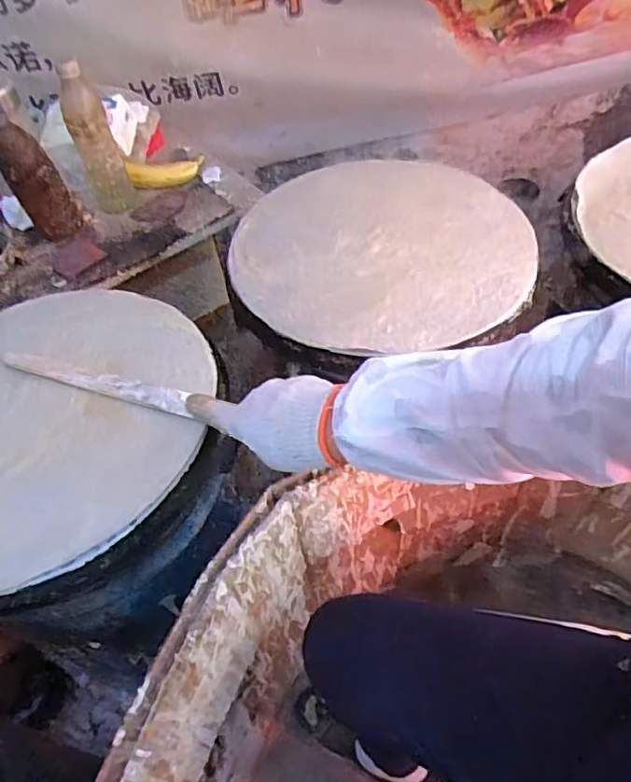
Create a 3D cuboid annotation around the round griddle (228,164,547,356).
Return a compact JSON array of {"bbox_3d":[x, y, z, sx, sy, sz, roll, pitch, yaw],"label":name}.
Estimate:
[{"bbox_3d":[0.088,-0.188,0.731,0.355,0.033,0.361,-3,54,5],"label":"round griddle"}]

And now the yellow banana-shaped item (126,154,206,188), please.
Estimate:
[{"bbox_3d":[-0.256,-0.388,0.988,0.138,0.037,0.053,-30,56,-15],"label":"yellow banana-shaped item"}]

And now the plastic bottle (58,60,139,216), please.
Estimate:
[{"bbox_3d":[-0.341,-0.386,0.885,0.060,0.204,0.055,-23,55,-10],"label":"plastic bottle"}]

